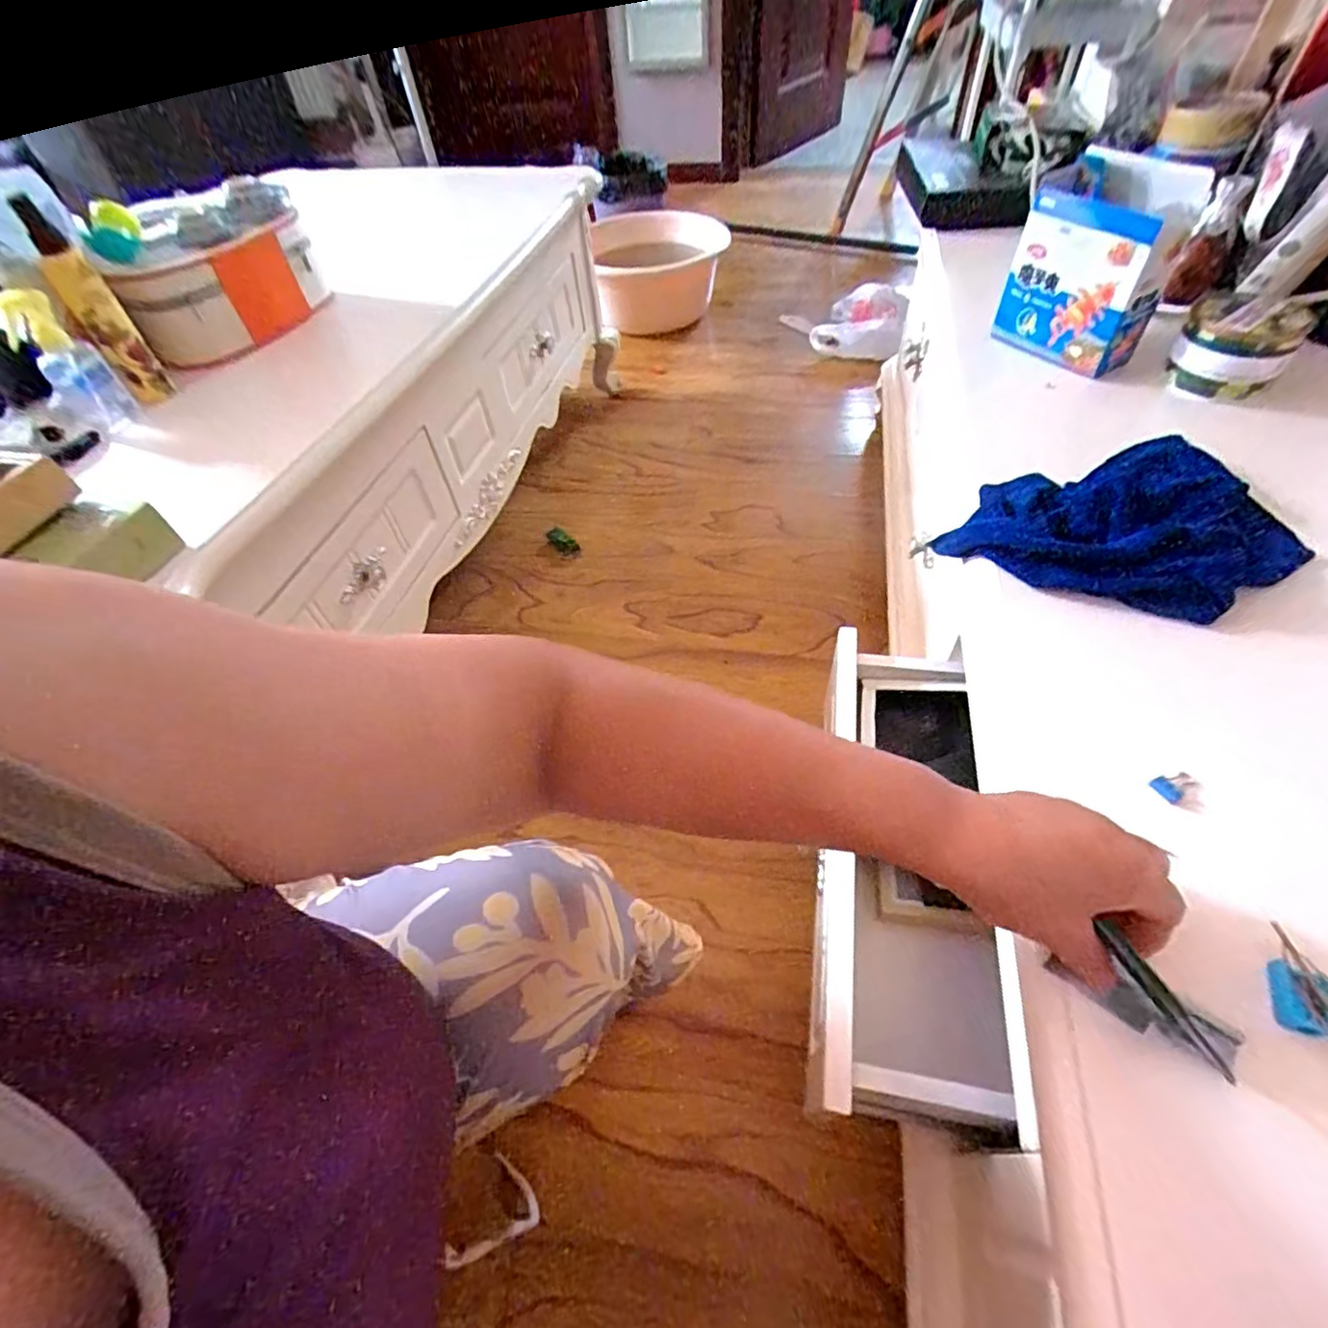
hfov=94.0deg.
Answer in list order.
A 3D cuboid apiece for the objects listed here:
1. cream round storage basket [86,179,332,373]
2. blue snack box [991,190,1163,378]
[{"bbox_3d":[-0.596,-0.535,0.837,0.229,0.134,0.230,-22,53,-13],"label":"cream round storage basket"},{"bbox_3d":[0.429,-0.389,0.636,0.069,0.131,0.131,-22,53,-13],"label":"blue snack box"}]

